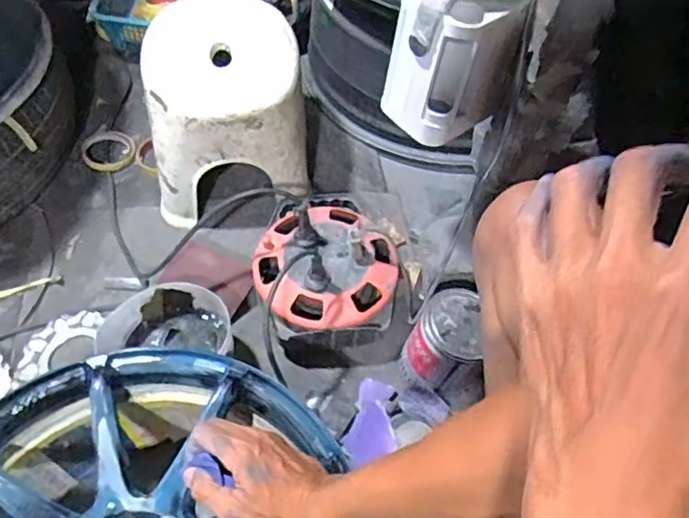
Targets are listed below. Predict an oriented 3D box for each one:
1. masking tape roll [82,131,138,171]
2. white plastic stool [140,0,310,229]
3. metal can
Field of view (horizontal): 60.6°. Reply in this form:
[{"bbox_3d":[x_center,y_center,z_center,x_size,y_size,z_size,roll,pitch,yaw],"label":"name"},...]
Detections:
[{"bbox_3d":[-0.405,-0.186,1.015,0.086,0.015,0.087,2,56,-3],"label":"masking tape roll"},{"bbox_3d":[-0.180,-0.232,0.911,0.225,0.207,0.252,-5,56,-8],"label":"white plastic stool"},{"bbox_3d":[0.146,0.120,0.798,0.109,0.126,0.103,2,56,-3],"label":"metal can"}]

